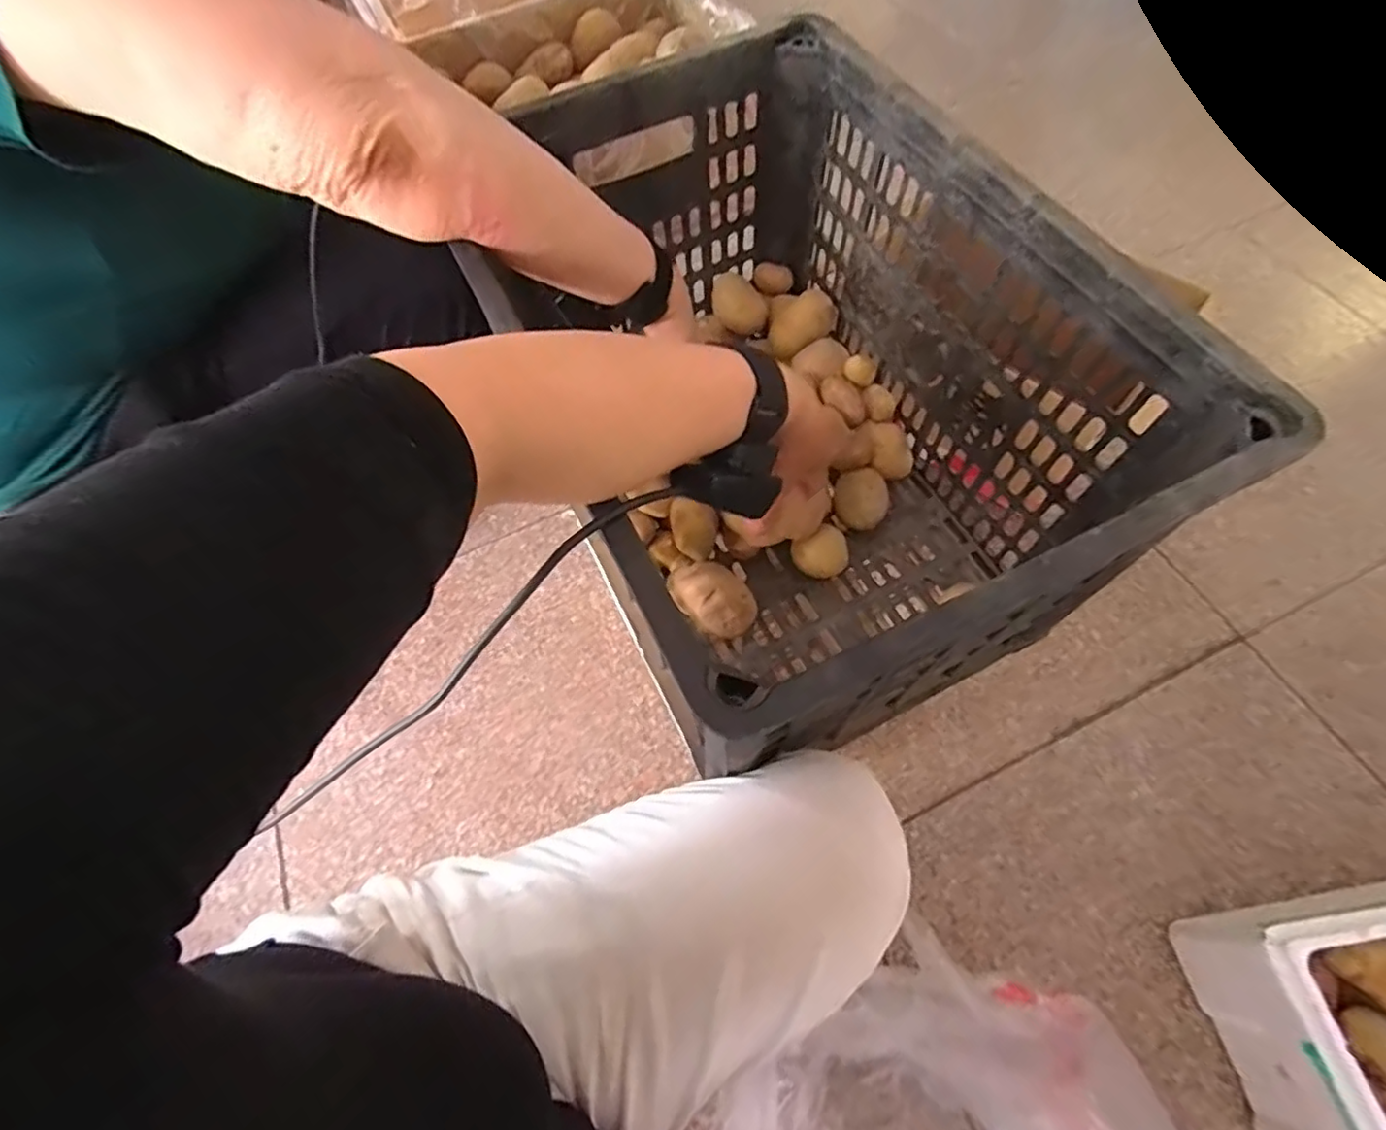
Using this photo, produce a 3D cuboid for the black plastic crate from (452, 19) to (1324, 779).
[{"bbox_3d":[0.082,-0.136,0.502,0.287,0.287,0.486,-26,63,-9],"label":"black plastic crate"}]

